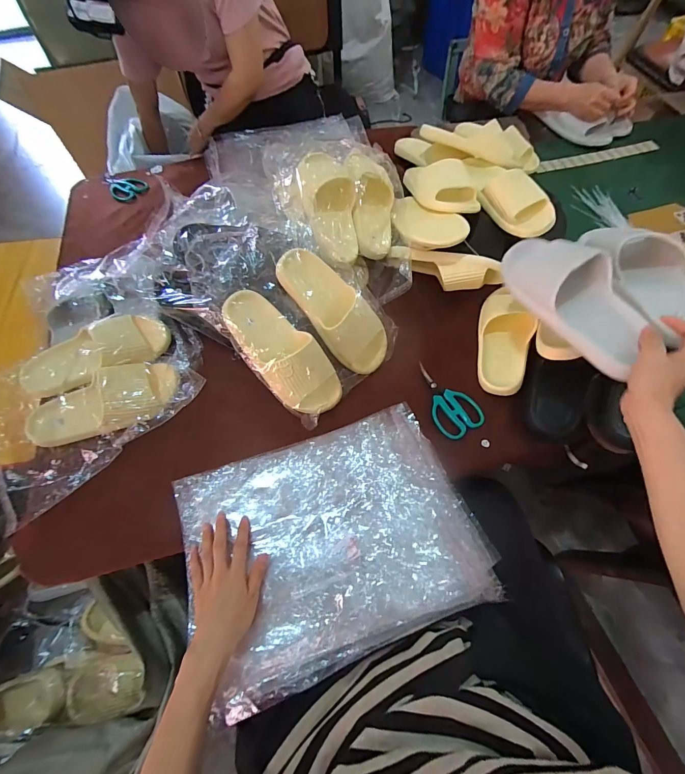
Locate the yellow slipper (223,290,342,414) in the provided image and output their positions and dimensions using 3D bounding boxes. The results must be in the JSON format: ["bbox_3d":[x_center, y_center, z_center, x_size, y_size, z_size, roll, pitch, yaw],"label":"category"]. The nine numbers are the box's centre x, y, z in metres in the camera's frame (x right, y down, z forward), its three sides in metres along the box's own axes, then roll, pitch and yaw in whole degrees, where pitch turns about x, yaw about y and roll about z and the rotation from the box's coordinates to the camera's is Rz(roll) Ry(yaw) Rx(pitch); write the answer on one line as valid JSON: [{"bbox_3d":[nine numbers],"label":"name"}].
[{"bbox_3d":[-0.096,-0.054,0.585,0.237,0.051,0.096,48,70,-11],"label":"yellow slipper"}]

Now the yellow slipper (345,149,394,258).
[{"bbox_3d":[0.061,-0.369,0.717,0.094,0.077,0.218,-4,90,-1],"label":"yellow slipper"}]

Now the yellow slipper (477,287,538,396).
[{"bbox_3d":[0.307,-0.096,0.661,0.089,0.058,0.225,13,64,7],"label":"yellow slipper"}]

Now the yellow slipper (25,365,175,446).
[{"bbox_3d":[-0.400,0.025,0.589,0.235,0.057,0.098,-15,64,-7],"label":"yellow slipper"}]

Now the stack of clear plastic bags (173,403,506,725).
[{"bbox_3d":[-0.020,0.207,0.513,0.392,0.087,0.302,-19,65,-9],"label":"stack of clear plastic bags"}]

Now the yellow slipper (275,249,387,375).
[{"bbox_3d":[-0.008,-0.135,0.629,0.096,0.055,0.252,-46,103,-19],"label":"yellow slipper"}]

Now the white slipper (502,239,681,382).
[{"bbox_3d":[0.327,-0.137,0.507,0.110,0.064,0.256,-20,64,-9],"label":"white slipper"}]

